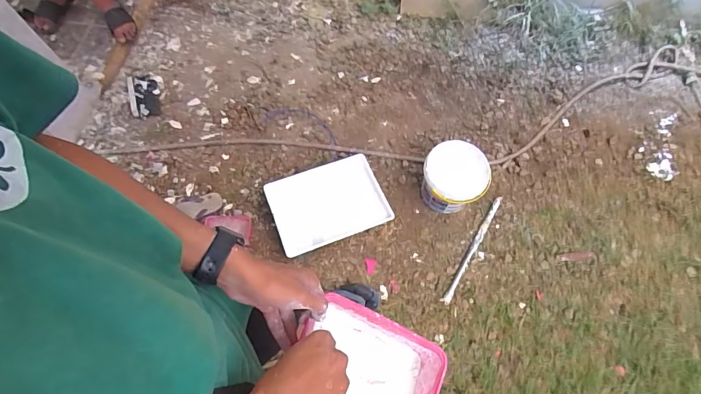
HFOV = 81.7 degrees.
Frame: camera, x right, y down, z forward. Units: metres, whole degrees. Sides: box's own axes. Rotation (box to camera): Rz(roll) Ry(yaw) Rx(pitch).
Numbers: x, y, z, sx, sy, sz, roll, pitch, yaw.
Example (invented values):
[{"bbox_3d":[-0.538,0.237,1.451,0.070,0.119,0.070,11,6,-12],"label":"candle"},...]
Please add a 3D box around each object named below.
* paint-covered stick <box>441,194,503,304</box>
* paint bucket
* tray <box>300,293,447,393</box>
[{"bbox_3d":[0.418,0.176,1.384,0.025,0.015,0.430,29,69,16],"label":"paint-covered stick"},{"bbox_3d":[0.351,-0.051,1.391,0.202,0.205,0.198,-1,64,3],"label":"paint bucket"},{"bbox_3d":[0.019,0.206,0.486,0.173,0.061,0.120,28,64,-2],"label":"tray"}]

